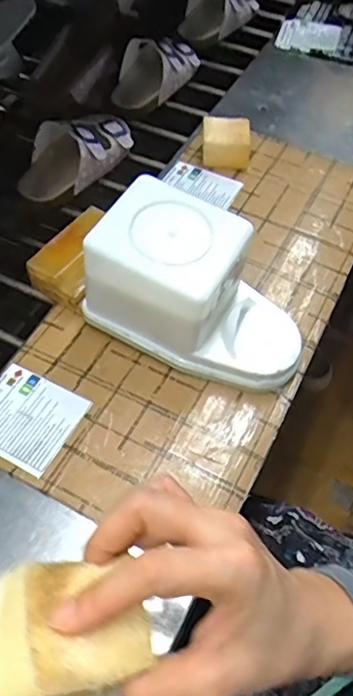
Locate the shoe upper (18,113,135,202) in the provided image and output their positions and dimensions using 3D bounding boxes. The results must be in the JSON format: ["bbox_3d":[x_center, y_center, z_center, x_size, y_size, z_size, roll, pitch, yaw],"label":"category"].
[{"bbox_3d":[-0.123,-0.251,0.694,0.175,0.060,0.078,-34,61,-21],"label":"shoe upper"}]

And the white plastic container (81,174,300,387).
[{"bbox_3d":[0.021,-0.046,0.468,0.175,0.123,0.097,23,58,16],"label":"white plastic container"}]

